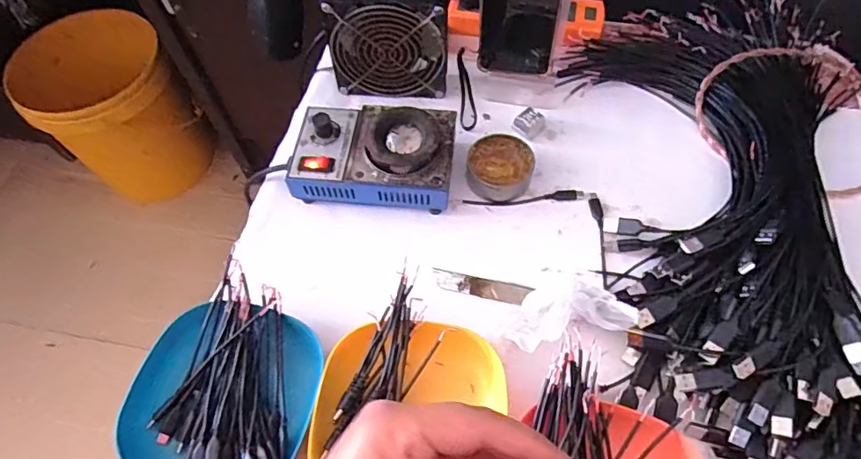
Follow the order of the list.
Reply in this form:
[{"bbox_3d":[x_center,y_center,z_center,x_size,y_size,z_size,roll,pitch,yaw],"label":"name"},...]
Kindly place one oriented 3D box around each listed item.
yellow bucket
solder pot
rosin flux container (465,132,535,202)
[{"bbox_3d":[-0.663,-0.252,1.131,0.272,0.298,0.286,-1,61,2],"label":"yellow bucket"},{"bbox_3d":[-0.053,-0.074,0.508,0.148,0.065,0.094,4,61,5],"label":"solder pot"},{"bbox_3d":[0.068,-0.061,0.519,0.063,0.023,0.065,14,62,10],"label":"rosin flux container"}]

